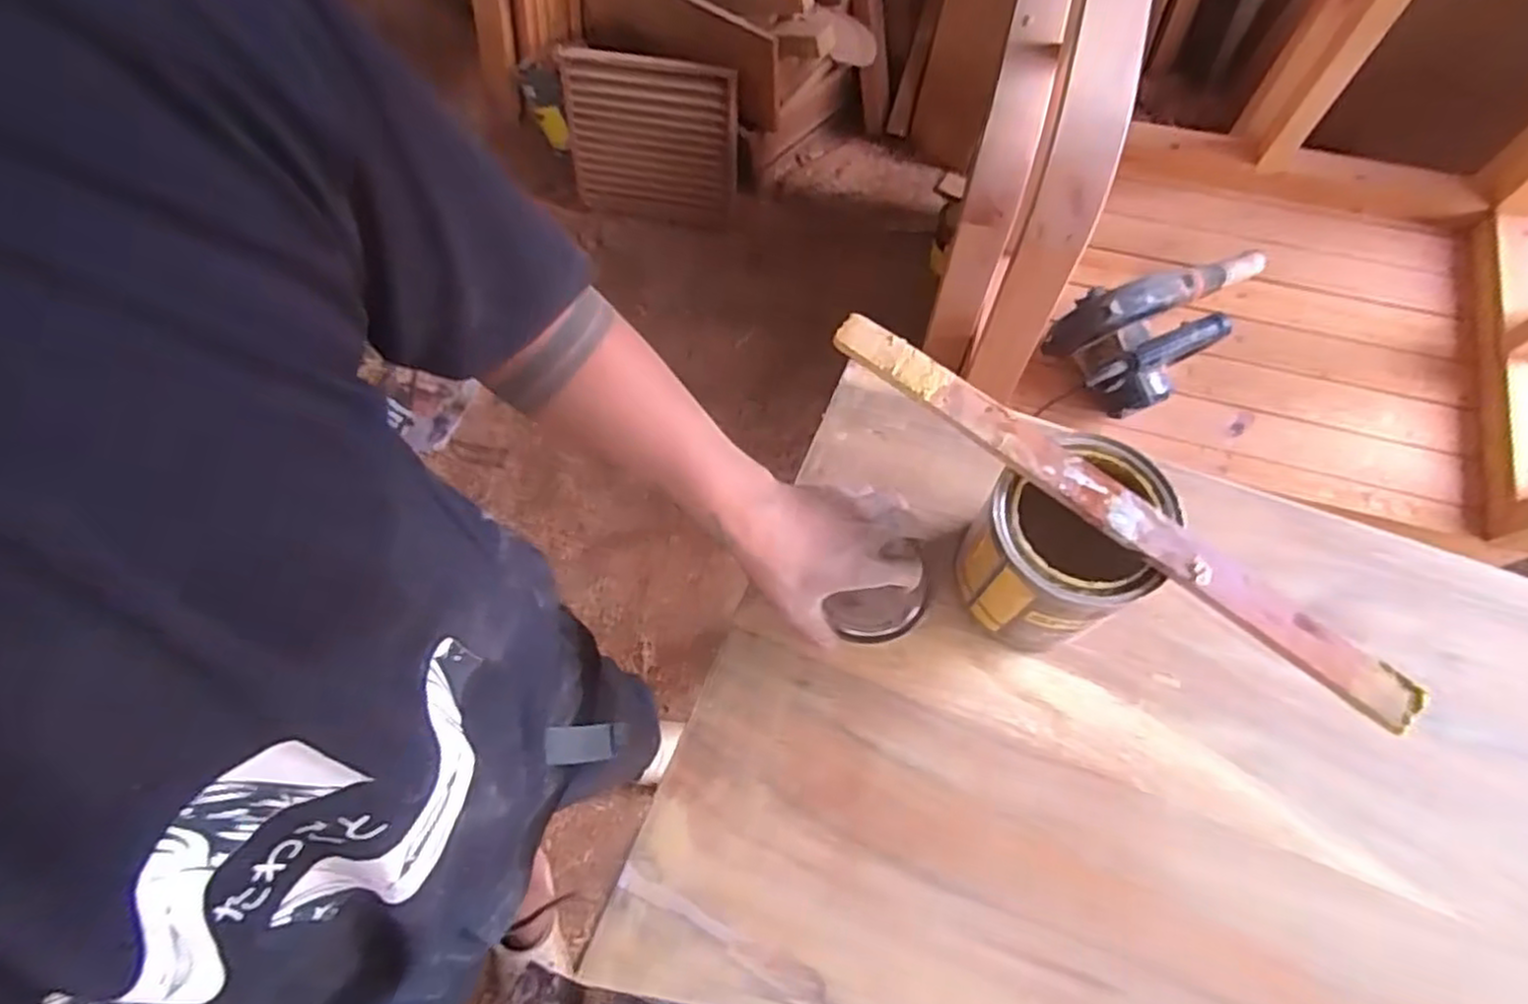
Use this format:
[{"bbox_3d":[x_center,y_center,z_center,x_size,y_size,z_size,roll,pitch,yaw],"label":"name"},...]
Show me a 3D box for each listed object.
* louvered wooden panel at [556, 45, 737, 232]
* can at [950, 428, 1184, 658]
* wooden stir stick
[{"bbox_3d":[-0.251,-0.783,1.592,0.383,0.330,0.030,13,48,10],"label":"louvered wooden panel"},{"bbox_3d":[0.185,0.030,0.472,0.096,0.136,0.103,-1,69,2],"label":"can"},{"bbox_3d":[0.187,-0.005,0.411,0.355,0.011,0.030,40,76,14],"label":"wooden stir stick"}]

